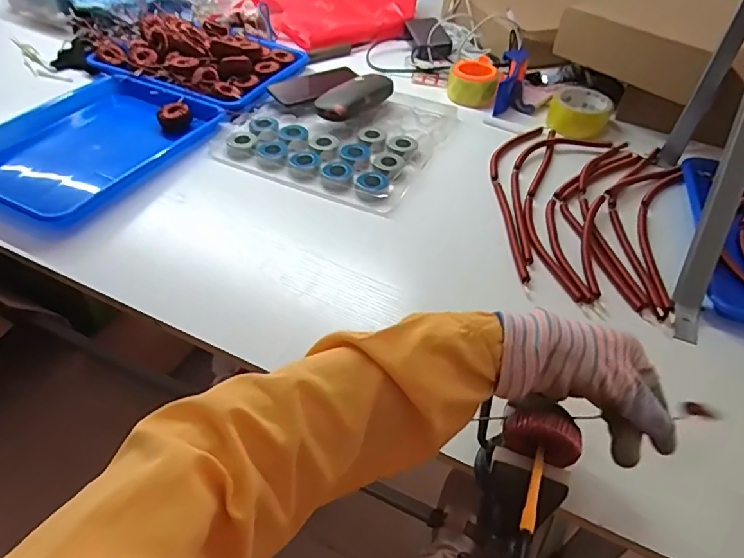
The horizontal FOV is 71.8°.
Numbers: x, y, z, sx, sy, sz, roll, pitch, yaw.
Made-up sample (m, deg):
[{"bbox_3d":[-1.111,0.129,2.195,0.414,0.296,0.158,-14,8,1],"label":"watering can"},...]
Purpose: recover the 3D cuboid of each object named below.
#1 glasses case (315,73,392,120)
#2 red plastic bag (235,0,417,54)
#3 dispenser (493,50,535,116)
[{"bbox_3d":[-0.028,-0.296,0.833,0.067,0.029,0.141,29,50,23],"label":"glasses case"},{"bbox_3d":[-0.076,-0.600,1.122,0.331,0.082,0.302,-23,51,-24],"label":"red plastic bag"},{"bbox_3d":[0.260,-0.346,0.906,0.073,0.058,0.147,14,68,10],"label":"dispenser"}]

